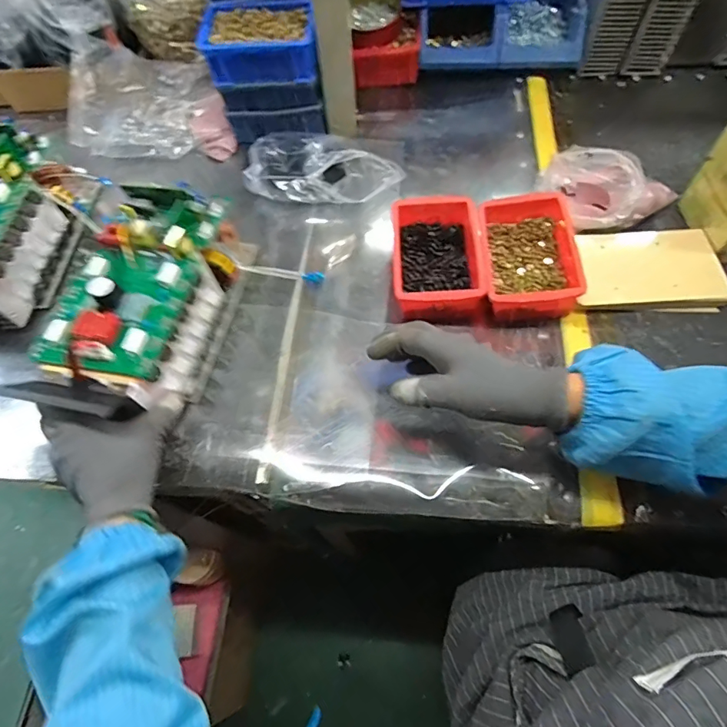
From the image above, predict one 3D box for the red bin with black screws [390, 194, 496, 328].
[{"bbox_3d":[0.084,-0.121,0.542,0.099,0.051,0.147,-4,62,3],"label":"red bin with black screws"}]

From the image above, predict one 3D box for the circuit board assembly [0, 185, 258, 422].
[{"bbox_3d":[-0.230,-0.064,0.490,0.124,0.119,0.256,9,64,8],"label":"circuit board assembly"}]

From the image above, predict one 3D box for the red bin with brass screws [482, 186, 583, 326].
[{"bbox_3d":[0.182,-0.125,0.521,0.097,0.047,0.154,0,62,5],"label":"red bin with brass screws"}]

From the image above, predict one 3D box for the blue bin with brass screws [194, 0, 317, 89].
[{"bbox_3d":[-0.133,-0.424,0.614,0.154,0.061,0.096,3,61,7],"label":"blue bin with brass screws"}]

